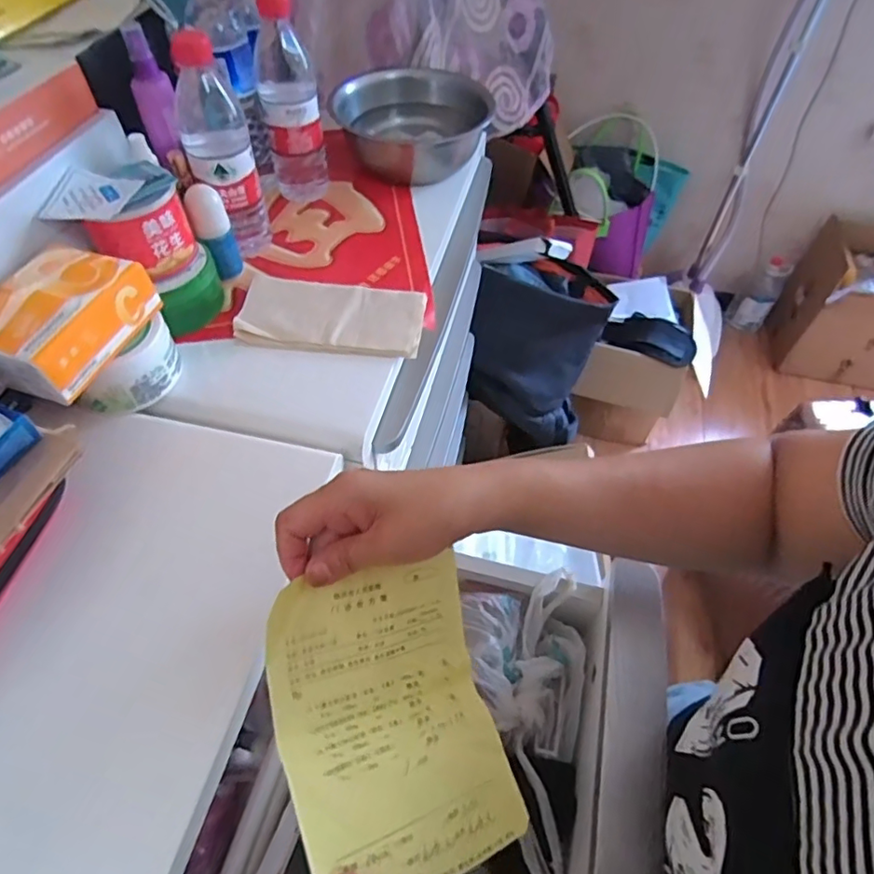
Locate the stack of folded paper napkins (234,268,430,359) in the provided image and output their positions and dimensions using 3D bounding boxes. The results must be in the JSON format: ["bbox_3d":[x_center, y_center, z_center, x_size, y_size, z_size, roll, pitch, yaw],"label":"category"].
[{"bbox_3d":[-0.105,-0.124,0.567,0.179,0.012,0.097,5,54,3],"label":"stack of folded paper napkins"}]

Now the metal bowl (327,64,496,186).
[{"bbox_3d":[-0.040,-0.398,0.733,0.171,0.072,0.211,22,57,15],"label":"metal bowl"}]

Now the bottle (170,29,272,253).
[{"bbox_3d":[-0.212,-0.273,0.556,0.062,0.205,0.061,-19,56,-14],"label":"bottle"}]

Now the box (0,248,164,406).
[{"bbox_3d":[-0.287,-0.091,0.430,0.082,0.047,0.117,16,55,10],"label":"box"}]

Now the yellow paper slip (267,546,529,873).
[{"bbox_3d":[-0.026,0.166,0.334,0.124,0.024,0.167,-10,72,-27],"label":"yellow paper slip"}]

